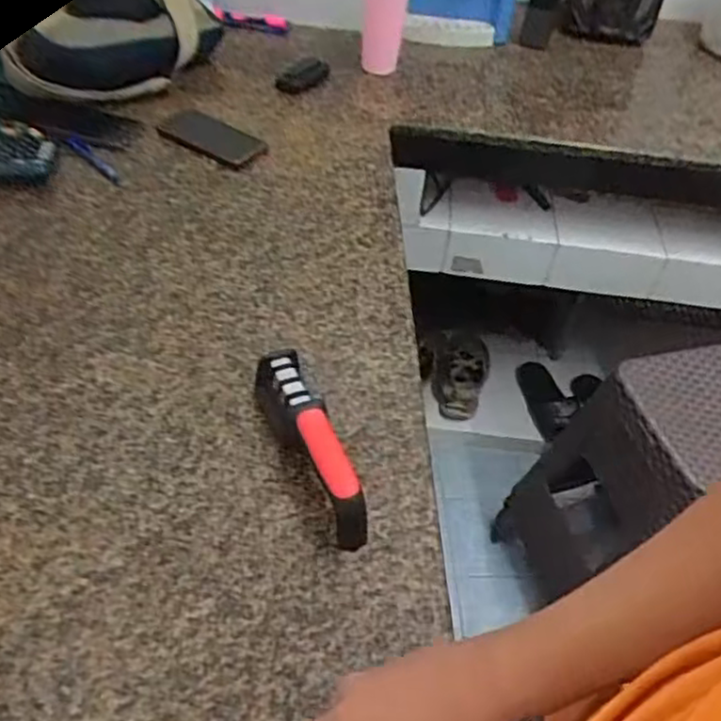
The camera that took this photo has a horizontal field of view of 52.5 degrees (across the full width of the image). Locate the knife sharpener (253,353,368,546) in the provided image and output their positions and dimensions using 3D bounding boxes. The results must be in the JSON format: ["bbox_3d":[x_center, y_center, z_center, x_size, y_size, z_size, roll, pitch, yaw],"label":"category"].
[{"bbox_3d":[-0.047,0.074,0.694,0.042,0.062,0.204,-16,49,-22],"label":"knife sharpener"}]

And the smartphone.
[{"bbox_3d":[-0.231,-0.339,1.114,0.169,0.012,0.080,26,48,18],"label":"smartphone"}]

